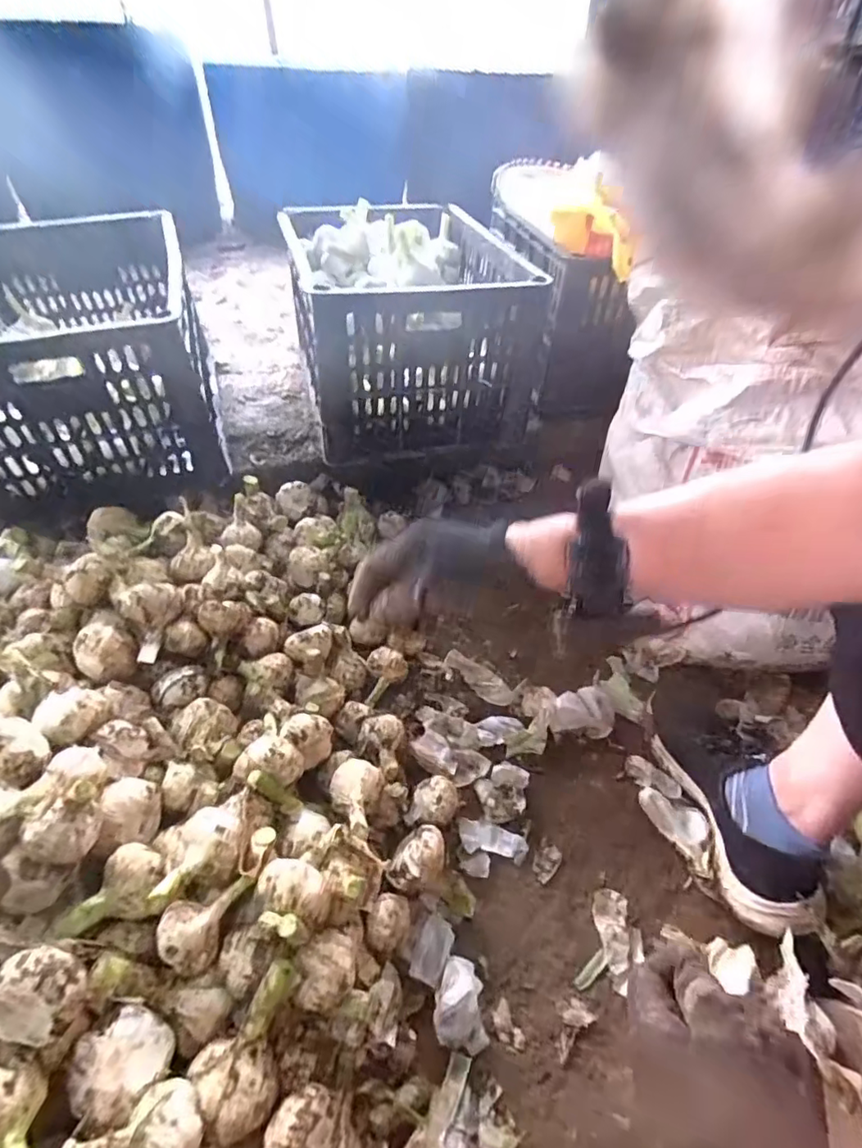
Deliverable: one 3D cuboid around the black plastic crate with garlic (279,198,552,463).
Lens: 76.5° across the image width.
[{"bbox_3d":[-0.030,-0.389,0.850,0.332,0.238,0.402,-10,49,-10],"label":"black plastic crate with garlic"}]

